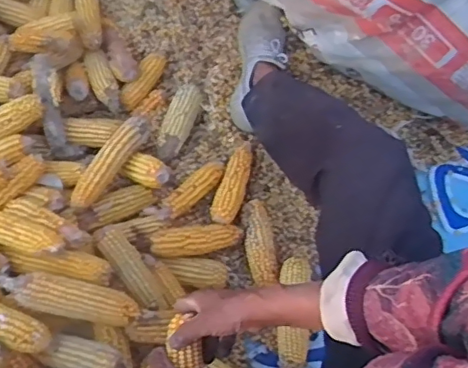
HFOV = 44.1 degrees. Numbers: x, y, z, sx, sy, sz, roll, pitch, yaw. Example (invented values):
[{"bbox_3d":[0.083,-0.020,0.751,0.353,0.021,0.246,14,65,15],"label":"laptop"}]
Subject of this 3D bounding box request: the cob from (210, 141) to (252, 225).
[{"bbox_3d":[-0.002,-0.003,0.996,0.046,0.049,0.160,13,66,4],"label":"cob"}]

